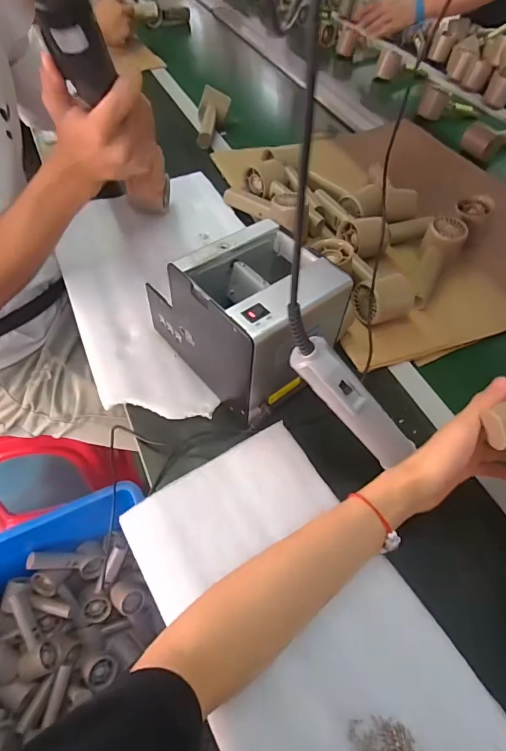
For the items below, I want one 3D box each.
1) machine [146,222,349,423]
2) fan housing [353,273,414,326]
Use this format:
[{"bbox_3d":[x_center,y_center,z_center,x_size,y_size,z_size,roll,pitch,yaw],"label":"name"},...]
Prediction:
[{"bbox_3d":[-0.012,-0.071,0.453,0.128,0.142,0.186,-33,63,-25],"label":"machine"},{"bbox_3d":[0.168,-0.094,0.535,0.070,0.050,0.054,-8,55,-10],"label":"fan housing"}]

